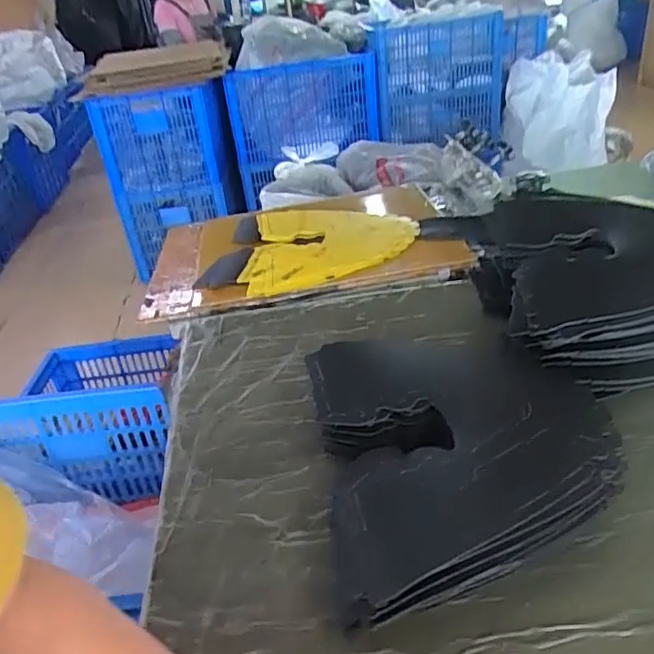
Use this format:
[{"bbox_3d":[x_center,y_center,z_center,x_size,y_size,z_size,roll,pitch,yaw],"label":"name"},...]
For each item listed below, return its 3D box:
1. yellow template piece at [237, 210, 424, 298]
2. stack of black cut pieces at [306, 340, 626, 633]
[{"bbox_3d":[0.008,-0.135,0.915,0.252,0.016,0.269,-3,33,6],"label":"yellow template piece"},{"bbox_3d":[0.107,0.104,0.475,0.216,0.070,0.252,-8,33,-2],"label":"stack of black cut pieces"}]

